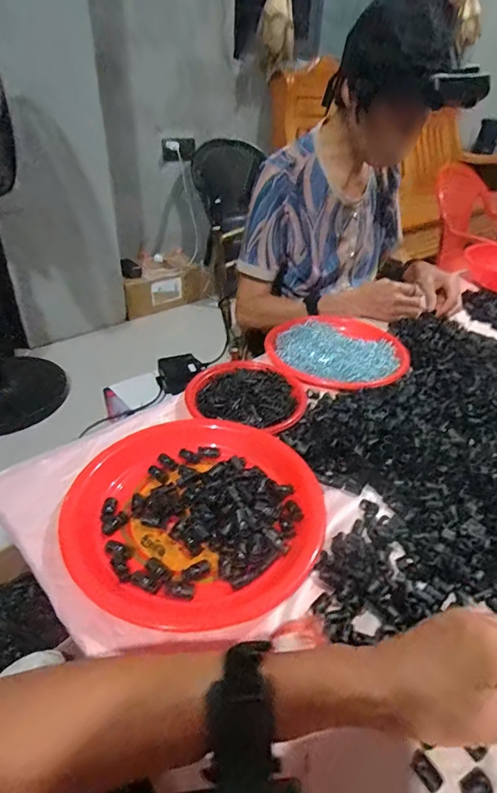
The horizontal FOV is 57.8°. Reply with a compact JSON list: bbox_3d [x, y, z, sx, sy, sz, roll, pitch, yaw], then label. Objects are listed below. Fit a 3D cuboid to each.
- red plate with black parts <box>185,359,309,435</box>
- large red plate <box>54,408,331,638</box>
[{"bbox_3d":[0.000,-0.007,0.637,0.161,0.026,0.137,10,38,12],"label":"red plate with black parts"},{"bbox_3d":[-0.052,0.110,0.484,0.255,0.024,0.258,0,37,0],"label":"large red plate"}]

